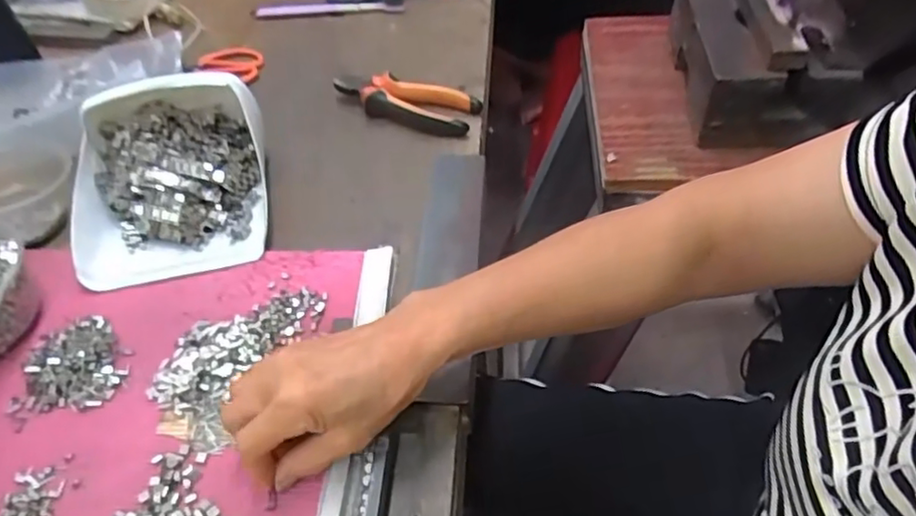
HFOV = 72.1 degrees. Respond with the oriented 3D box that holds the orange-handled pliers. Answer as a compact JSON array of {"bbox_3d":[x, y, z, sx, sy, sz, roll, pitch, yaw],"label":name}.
[{"bbox_3d":[-0.056,-0.150,0.623,0.148,0.019,0.064,13,52,8],"label":"orange-handled pliers"}]

